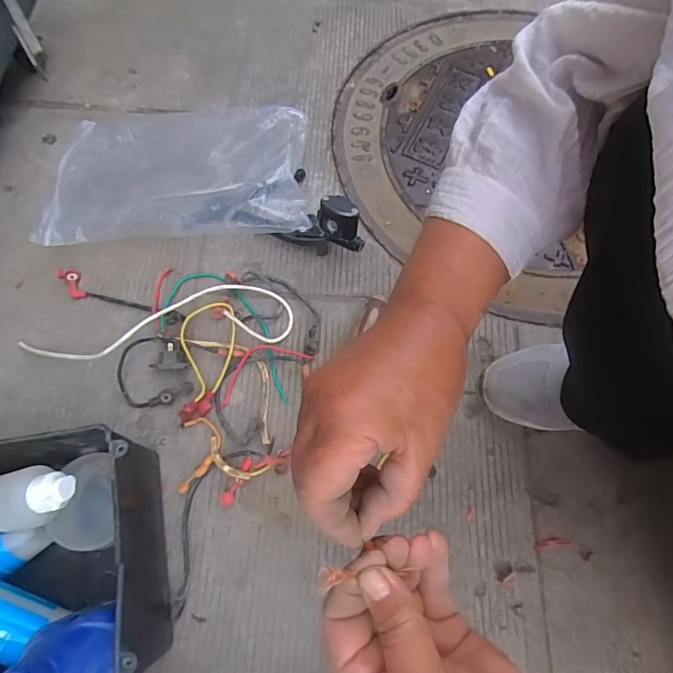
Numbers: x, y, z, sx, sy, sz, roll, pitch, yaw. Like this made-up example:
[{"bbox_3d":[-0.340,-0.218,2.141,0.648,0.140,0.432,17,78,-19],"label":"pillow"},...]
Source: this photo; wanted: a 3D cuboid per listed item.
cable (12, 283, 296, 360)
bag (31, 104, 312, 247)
[{"bbox_3d":[-0.204,-0.018,0.516,0.301,0.048,0.073,-8,68,-6],"label":"cable"},{"bbox_3d":[-0.197,-0.229,0.586,0.301,0.083,0.244,-3,68,-4],"label":"bag"}]

